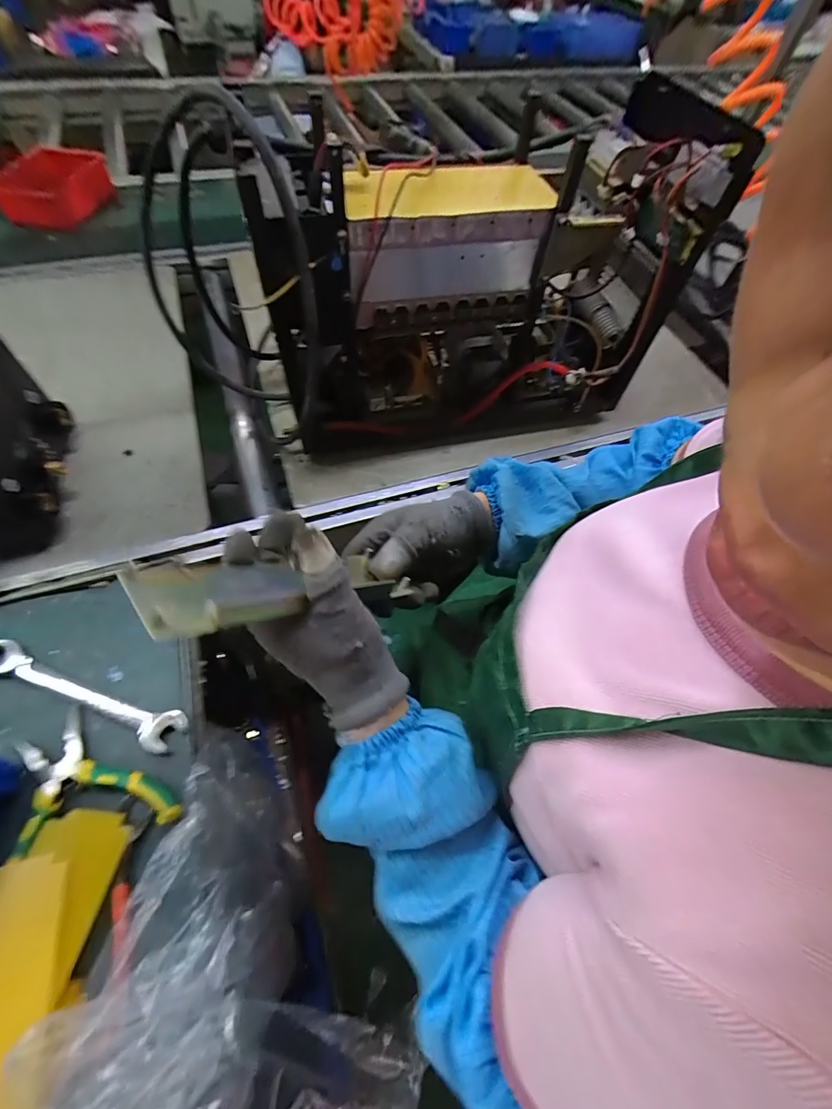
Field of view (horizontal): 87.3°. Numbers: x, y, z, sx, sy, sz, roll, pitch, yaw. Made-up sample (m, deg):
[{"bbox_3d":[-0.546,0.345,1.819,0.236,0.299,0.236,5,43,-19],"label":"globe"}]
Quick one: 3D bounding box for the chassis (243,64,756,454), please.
[{"bbox_3d":[0.072,-0.305,0.533,0.478,0.305,0.185,-8,61,-8],"label":"chassis"}]

